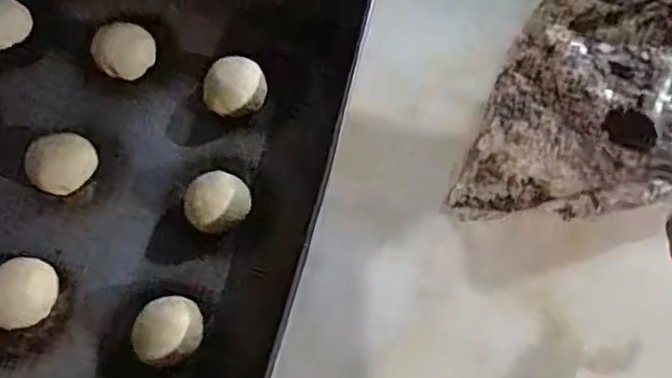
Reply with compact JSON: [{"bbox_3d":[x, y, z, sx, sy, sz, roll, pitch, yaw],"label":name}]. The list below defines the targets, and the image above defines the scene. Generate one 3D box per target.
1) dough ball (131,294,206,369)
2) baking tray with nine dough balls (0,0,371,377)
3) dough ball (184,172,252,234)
[{"bbox_3d":[-0.123,0.104,0.503,0.051,0.033,0.054,36,69,14],"label":"dough ball"},{"bbox_3d":[-0.210,-0.045,0.548,0.412,0.055,0.431,15,65,5],"label":"baking tray with nine dough balls"},{"bbox_3d":[-0.094,0.011,0.546,0.049,0.029,0.044,-29,68,-14],"label":"dough ball"}]

